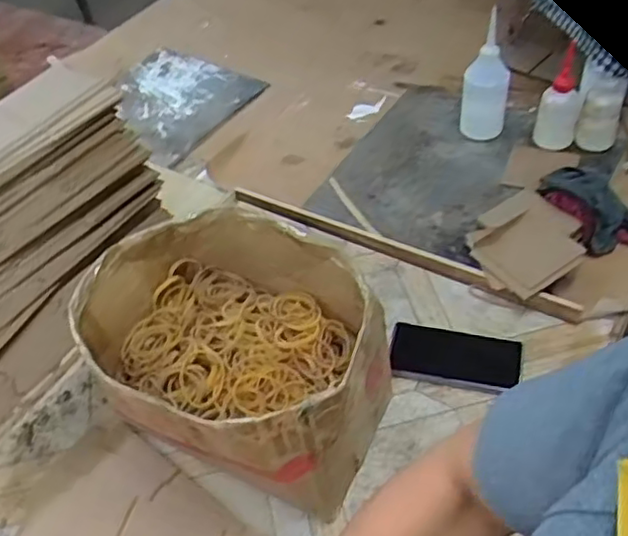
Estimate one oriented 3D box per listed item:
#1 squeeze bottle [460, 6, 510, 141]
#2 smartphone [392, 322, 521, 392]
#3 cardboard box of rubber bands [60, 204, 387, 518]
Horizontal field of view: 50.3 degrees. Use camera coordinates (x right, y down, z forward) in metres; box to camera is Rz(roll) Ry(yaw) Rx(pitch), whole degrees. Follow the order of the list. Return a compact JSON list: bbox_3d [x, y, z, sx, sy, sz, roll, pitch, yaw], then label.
[{"bbox_3d":[0.275,-0.292,1.067,0.068,0.223,0.058,11,50,15],"label":"squeeze bottle"},{"bbox_3d":[0.175,0.111,0.839,0.156,0.014,0.074,11,50,15],"label":"smartphone"},{"bbox_3d":[-0.081,0.093,0.749,0.303,0.198,0.255,16,51,19],"label":"cardboard box of rubber bands"}]

